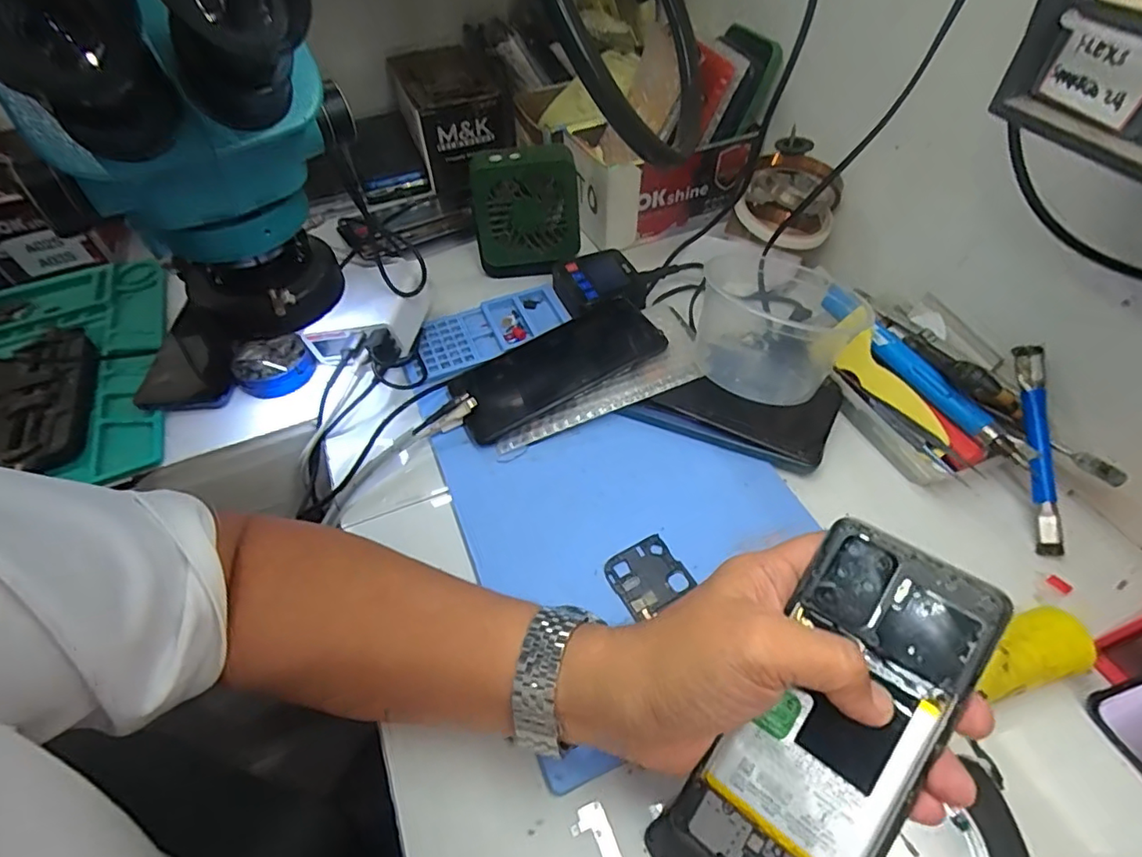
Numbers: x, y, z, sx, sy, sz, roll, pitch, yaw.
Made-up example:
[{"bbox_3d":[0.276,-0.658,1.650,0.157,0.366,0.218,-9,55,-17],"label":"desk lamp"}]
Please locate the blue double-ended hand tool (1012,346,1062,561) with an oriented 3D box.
[{"bbox_3d":[0.314,0.013,0.380,0.017,0.010,0.140,0,82,2],"label":"blue double-ended hand tool"}]

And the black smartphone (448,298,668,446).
[{"bbox_3d":[-0.011,-0.051,0.451,0.167,0.009,0.074,-28,52,-7],"label":"black smartphone"}]

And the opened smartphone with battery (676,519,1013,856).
[{"bbox_3d":[0.112,0.121,0.237,0.072,0.004,0.155,30,85,29],"label":"opened smartphone with battery"}]

